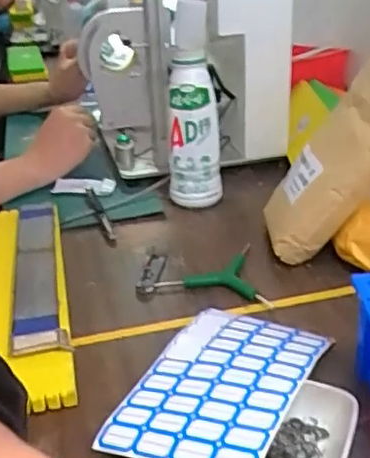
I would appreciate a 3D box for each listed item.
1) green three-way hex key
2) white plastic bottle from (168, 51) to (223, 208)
[{"bbox_3d":[0.025,0.051,0.609,0.103,0.017,0.087,-6,28,-6],"label":"green three-way hex key"},{"bbox_3d":[0.010,-0.120,0.763,0.064,0.184,0.061,-3,28,0],"label":"white plastic bottle"}]

